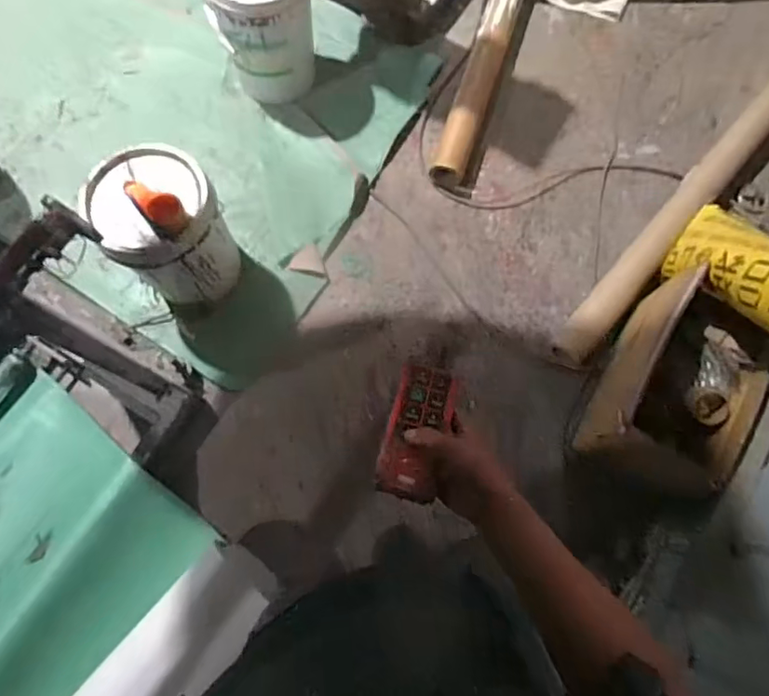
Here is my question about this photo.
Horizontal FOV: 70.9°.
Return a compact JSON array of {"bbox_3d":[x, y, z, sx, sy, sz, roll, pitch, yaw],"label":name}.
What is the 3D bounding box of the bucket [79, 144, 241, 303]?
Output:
[{"bbox_3d":[-0.567,-0.321,1.446,0.292,0.394,0.308,0,73,1],"label":"bucket"}]

